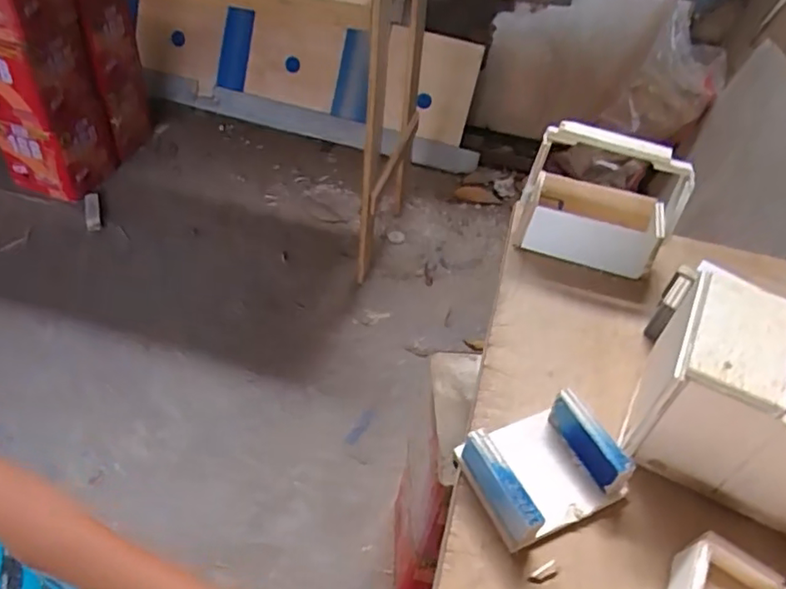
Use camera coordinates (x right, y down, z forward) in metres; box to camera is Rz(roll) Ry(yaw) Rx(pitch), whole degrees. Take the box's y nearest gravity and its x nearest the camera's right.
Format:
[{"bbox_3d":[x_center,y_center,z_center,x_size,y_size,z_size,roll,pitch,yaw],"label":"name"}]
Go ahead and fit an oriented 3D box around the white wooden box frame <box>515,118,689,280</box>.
[{"bbox_3d":[0.245,-0.116,0.700,0.168,0.163,0.087,16,46,11],"label":"white wooden box frame"}]

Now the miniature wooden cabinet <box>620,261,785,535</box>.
[{"bbox_3d":[0.307,0.096,0.505,0.154,0.146,0.129,24,48,18],"label":"miniature wooden cabinet"}]

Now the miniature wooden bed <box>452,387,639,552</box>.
[{"bbox_3d":[0.124,0.146,0.501,0.117,0.051,0.097,-19,49,-22],"label":"miniature wooden bed"}]

